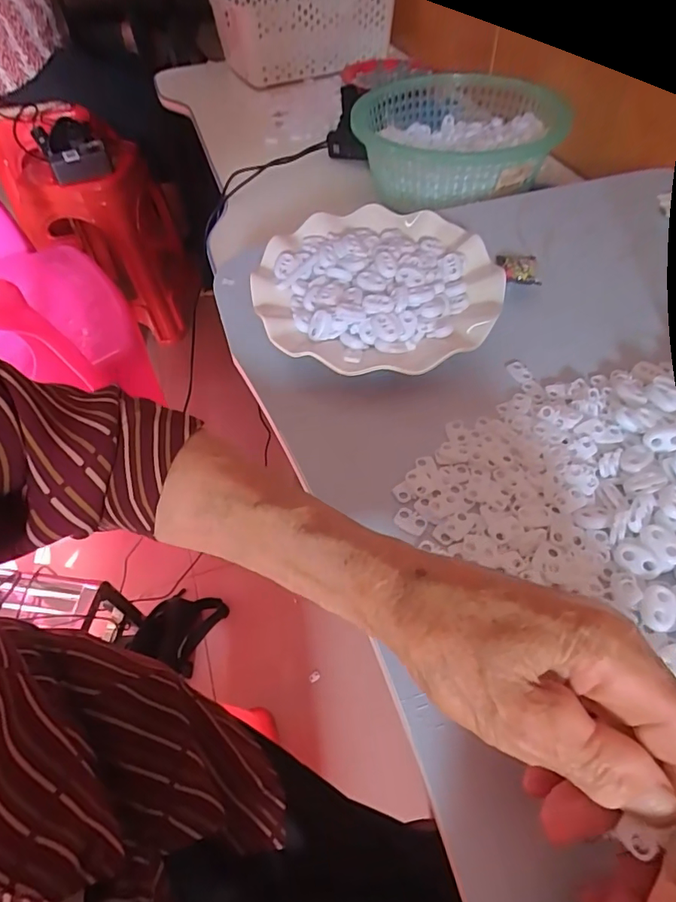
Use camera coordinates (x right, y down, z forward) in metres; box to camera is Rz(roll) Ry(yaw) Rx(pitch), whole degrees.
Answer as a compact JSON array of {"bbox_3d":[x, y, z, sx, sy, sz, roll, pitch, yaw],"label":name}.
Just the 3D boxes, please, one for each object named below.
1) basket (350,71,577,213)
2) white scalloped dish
[{"bbox_3d":[0.126,-0.349,0.552,0.203,0.067,0.205,-6,53,-1],"label":"basket"},{"bbox_3d":[0.030,-0.124,0.367,0.171,0.028,0.174,-2,53,2],"label":"white scalloped dish"}]

